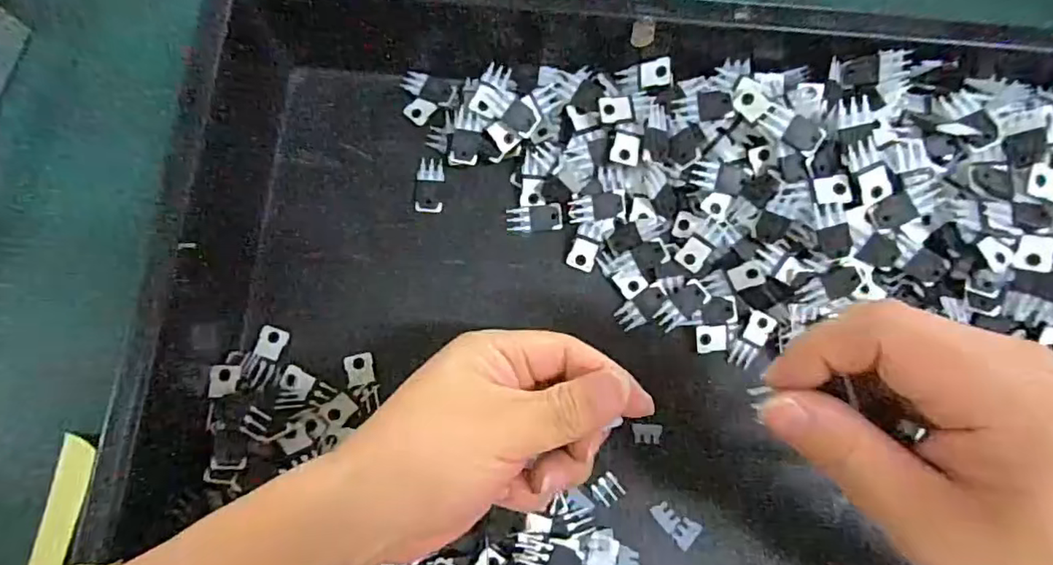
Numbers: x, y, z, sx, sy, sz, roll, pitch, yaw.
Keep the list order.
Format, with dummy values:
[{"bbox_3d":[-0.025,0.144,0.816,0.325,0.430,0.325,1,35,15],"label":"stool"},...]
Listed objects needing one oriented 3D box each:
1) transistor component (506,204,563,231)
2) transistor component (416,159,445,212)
[{"bbox_3d":[0.005,-0.039,0.353,0.033,0.004,0.016,-6,77,-3],"label":"transistor component"},{"bbox_3d":[-0.059,-0.060,0.358,0.018,0.004,0.033,3,77,-1],"label":"transistor component"}]

